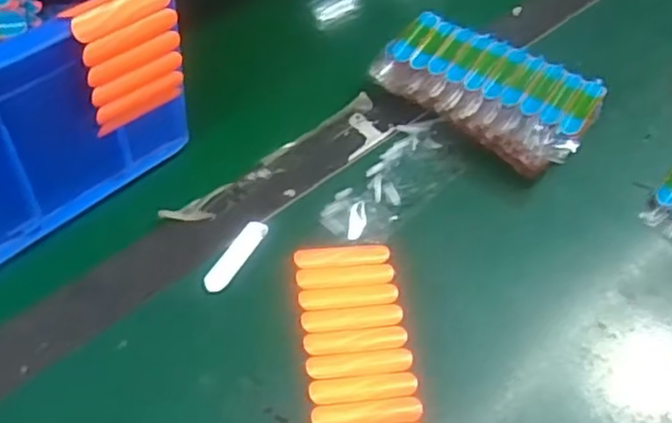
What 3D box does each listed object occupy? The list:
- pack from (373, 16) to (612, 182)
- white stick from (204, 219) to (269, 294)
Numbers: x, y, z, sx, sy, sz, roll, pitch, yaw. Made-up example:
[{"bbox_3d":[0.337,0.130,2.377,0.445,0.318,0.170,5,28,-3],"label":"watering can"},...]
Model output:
[{"bbox_3d":[0.115,-0.092,0.528,0.162,0.048,0.094,36,58,21],"label":"pack"},{"bbox_3d":[-0.065,0.028,0.448,0.015,0.004,0.060,27,55,15],"label":"white stick"}]

